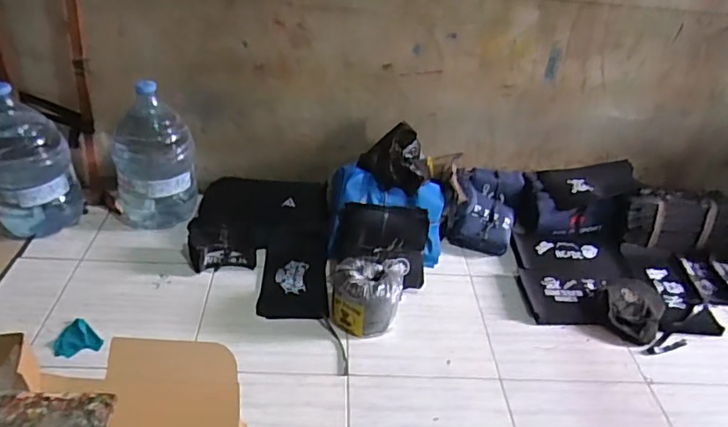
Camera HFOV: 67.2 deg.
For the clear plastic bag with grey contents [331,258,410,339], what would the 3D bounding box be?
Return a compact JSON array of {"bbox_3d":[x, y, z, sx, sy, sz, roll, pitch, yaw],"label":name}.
[{"bbox_3d":[0.023,0.216,1.539,0.225,0.155,0.202,-1,36,-7],"label":"clear plastic bag with grey contents"}]

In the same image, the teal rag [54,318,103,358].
[{"bbox_3d":[-0.732,0.325,1.390,0.099,0.027,0.122,-28,46,-37],"label":"teal rag"}]

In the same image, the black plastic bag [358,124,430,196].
[{"bbox_3d":[0.091,-0.172,1.759,0.222,0.173,0.201,6,35,2],"label":"black plastic bag"}]

